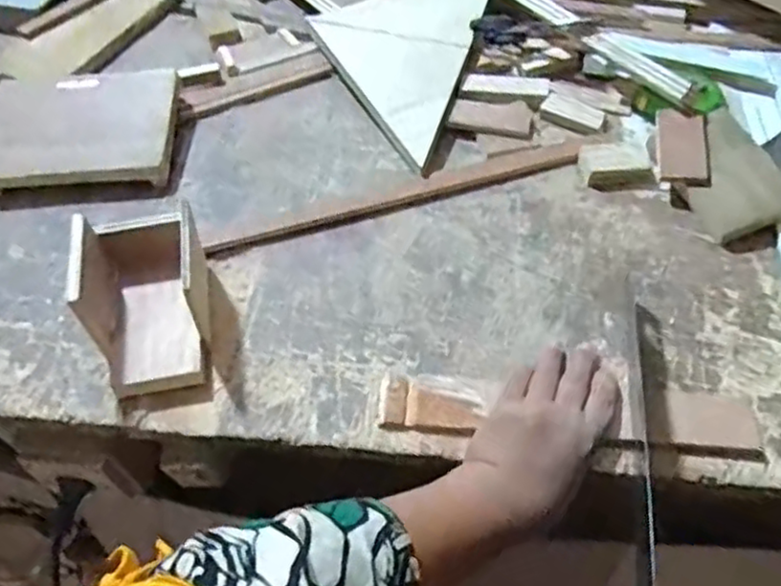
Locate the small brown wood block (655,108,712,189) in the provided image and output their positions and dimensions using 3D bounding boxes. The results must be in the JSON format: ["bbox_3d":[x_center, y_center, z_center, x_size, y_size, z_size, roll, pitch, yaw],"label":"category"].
[{"bbox_3d":[0.269,-0.133,0.646,0.047,0.008,0.080,6,64,5],"label":"small brown wood block"}]

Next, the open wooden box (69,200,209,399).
[{"bbox_3d":[-0.185,-0.002,0.539,0.089,0.086,0.139,-9,54,-5],"label":"open wooden box"}]

